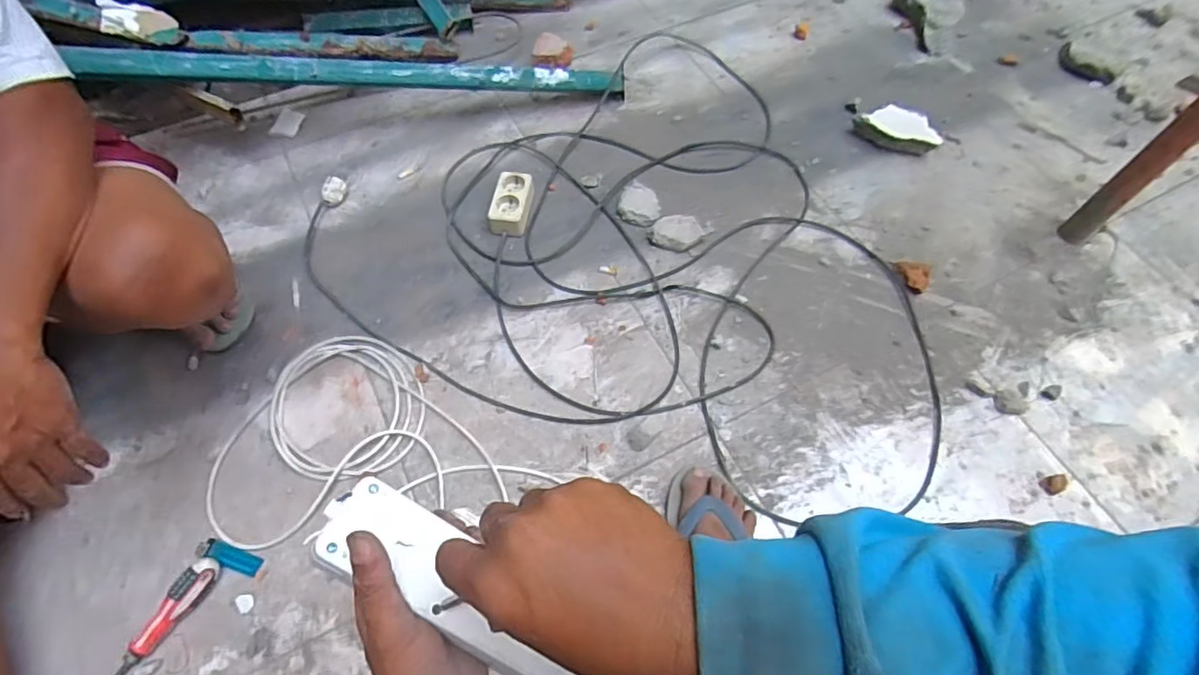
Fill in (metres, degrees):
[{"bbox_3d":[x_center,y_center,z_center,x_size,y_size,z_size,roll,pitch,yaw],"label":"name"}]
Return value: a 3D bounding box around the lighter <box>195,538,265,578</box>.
[{"bbox_3d":[-0.449,0.266,0.714,0.081,0.012,0.023,18,62,8],"label":"lighter"}]

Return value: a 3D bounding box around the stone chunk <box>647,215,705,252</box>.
[{"bbox_3d":[0.125,-0.172,0.959,0.082,0.022,0.062,17,62,8],"label":"stone chunk"}]

